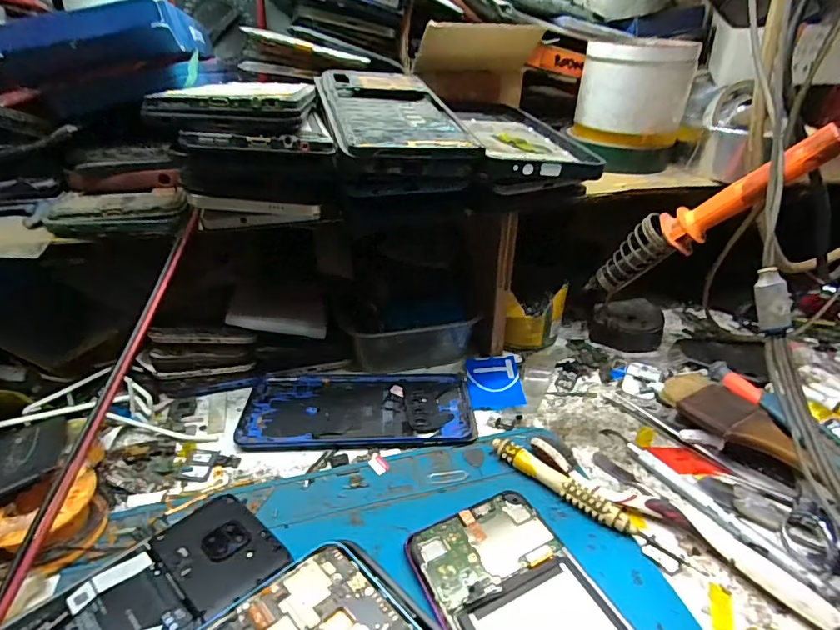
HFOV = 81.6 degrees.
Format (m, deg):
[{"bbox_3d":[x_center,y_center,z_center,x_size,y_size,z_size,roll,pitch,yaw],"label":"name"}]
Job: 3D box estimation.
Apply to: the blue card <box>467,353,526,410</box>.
[{"bbox_3d":[0.059,0.052,0.386,0.041,0.004,0.057,-4,33,2],"label":"blue card"}]

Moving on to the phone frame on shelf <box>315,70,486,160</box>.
[{"bbox_3d":[-0.019,-0.127,0.301,0.079,0.008,0.154,-4,39,-14],"label":"phone frame on shelf"}]

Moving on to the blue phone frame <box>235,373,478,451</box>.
[{"bbox_3d":[-0.045,0.067,0.358,0.161,0.005,0.077,-2,32,-4],"label":"blue phone frame"}]

